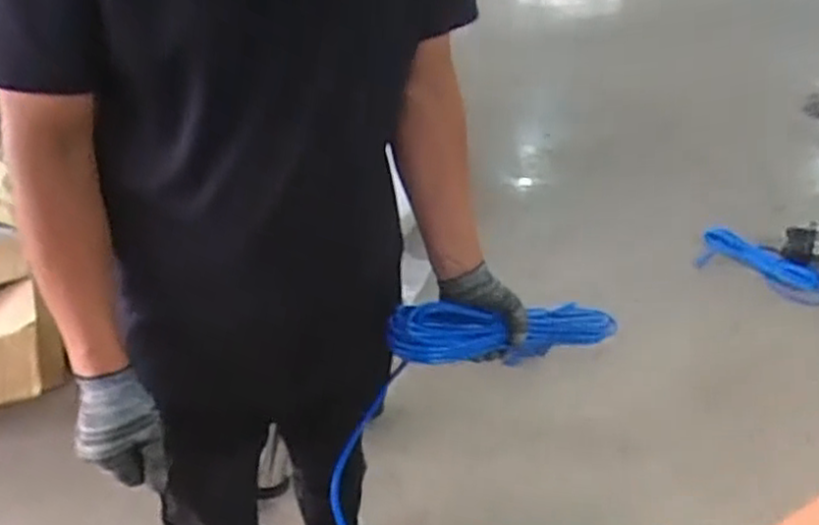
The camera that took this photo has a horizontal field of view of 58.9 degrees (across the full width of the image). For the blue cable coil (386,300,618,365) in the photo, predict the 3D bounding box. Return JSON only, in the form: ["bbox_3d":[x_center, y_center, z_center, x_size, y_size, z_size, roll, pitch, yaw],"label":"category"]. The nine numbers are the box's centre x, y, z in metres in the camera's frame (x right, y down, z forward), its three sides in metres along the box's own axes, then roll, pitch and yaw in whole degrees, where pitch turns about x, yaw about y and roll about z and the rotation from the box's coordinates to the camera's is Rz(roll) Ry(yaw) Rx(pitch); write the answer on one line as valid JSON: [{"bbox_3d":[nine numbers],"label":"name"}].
[{"bbox_3d":[0.138,0.086,0.945,0.355,0.068,0.051,1,32,-30],"label":"blue cable coil"}]

